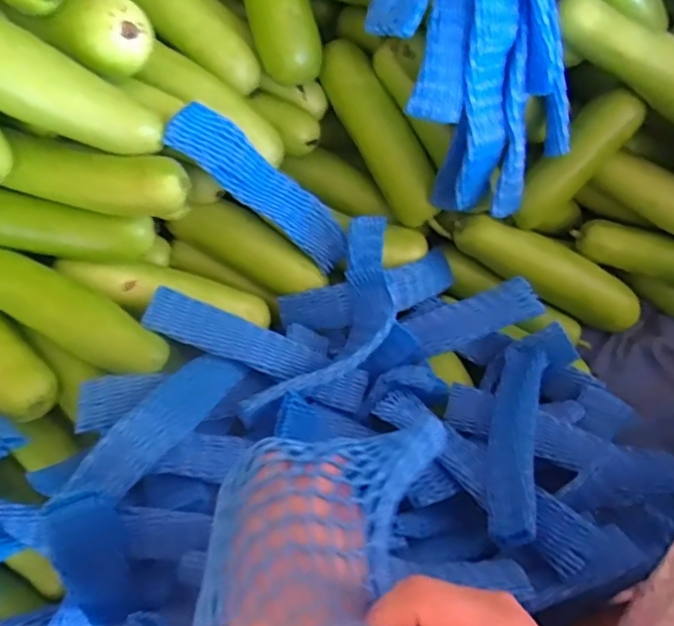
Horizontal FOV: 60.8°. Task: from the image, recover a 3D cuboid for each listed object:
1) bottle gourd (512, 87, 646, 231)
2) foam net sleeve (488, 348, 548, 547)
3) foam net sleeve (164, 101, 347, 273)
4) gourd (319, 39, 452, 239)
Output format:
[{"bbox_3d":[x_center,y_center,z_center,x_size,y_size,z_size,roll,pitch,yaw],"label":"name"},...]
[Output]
[{"bbox_3d":[0.270,-0.175,0.659,0.058,0.171,0.052,48,38,15],"label":"bottle gourd"},{"bbox_3d":[0.178,0.118,0.569,0.043,0.031,0.241,19,40,6],"label":"foam net sleeve"},{"bbox_3d":[-0.070,-0.128,0.598,0.230,0.025,0.053,37,66,-35],"label":"foam net sleeve"},{"bbox_3d":[0.057,-0.203,0.674,0.053,0.050,0.245,-31,97,-12],"label":"gourd"}]

